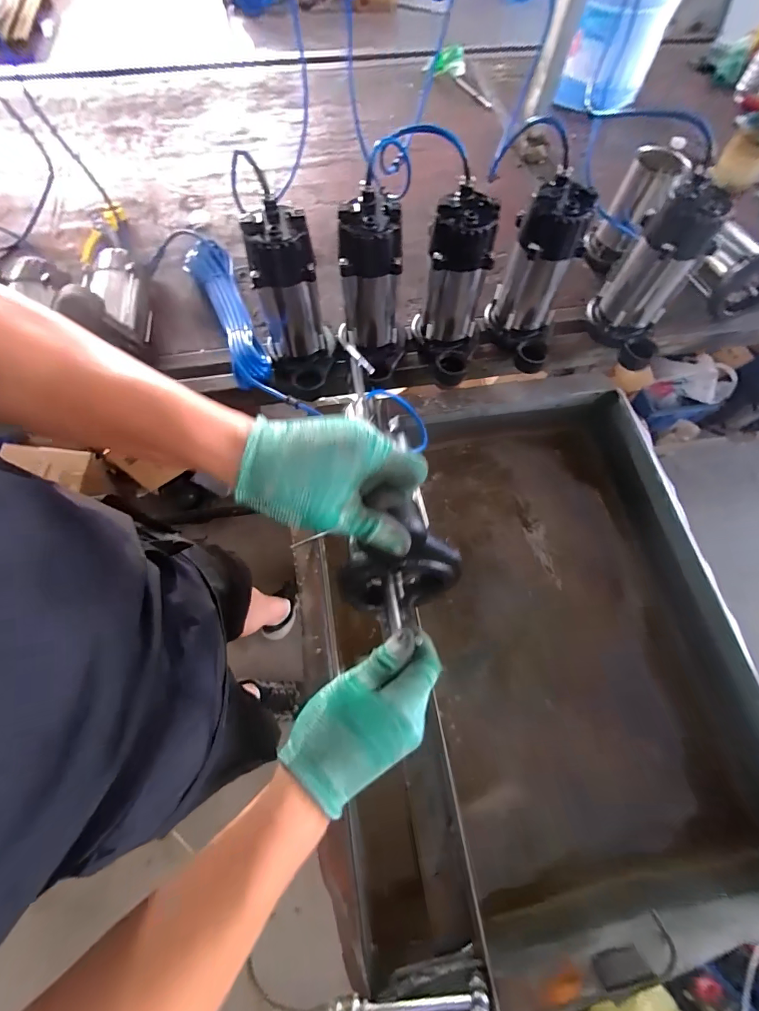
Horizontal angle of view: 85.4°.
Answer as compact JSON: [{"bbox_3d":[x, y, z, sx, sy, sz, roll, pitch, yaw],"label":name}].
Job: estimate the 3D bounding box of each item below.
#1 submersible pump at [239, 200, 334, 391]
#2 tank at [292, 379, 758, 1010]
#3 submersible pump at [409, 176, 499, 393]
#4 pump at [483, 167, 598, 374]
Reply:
[{"bbox_3d":[-0.136,-0.300,0.639,0.105,0.255,0.104,-17,68,-8],"label":"submersible pump"},{"bbox_3d":[0.197,0.190,0.668,0.587,0.243,0.737,-11,68,-6],"label":"tank"},{"bbox_3d":[0.121,-0.327,0.643,0.092,0.233,0.148,-15,68,-8],"label":"submersible pump"},{"bbox_3d":[0.244,-0.344,0.647,0.113,0.233,0.122,15,67,5],"label":"pump"}]

